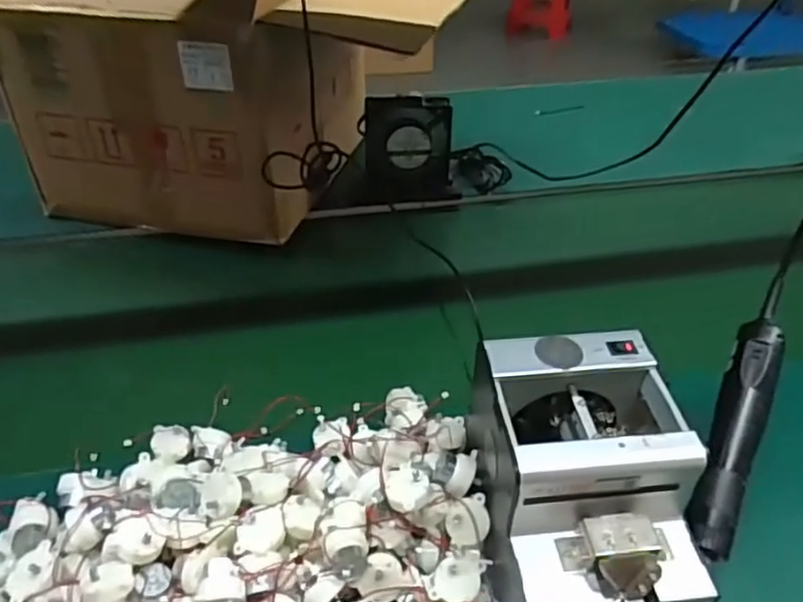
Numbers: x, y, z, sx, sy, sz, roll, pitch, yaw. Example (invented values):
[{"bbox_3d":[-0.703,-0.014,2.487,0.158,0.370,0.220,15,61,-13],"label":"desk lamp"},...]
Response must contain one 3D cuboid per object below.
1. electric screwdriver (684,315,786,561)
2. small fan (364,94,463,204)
[{"bbox_3d":[0.265,0.103,0.525,0.037,0.028,0.194,17,69,22],"label":"electric screwdriver"},{"bbox_3d":[0.011,-0.213,0.942,0.132,0.135,0.044,-1,38,0],"label":"small fan"}]

